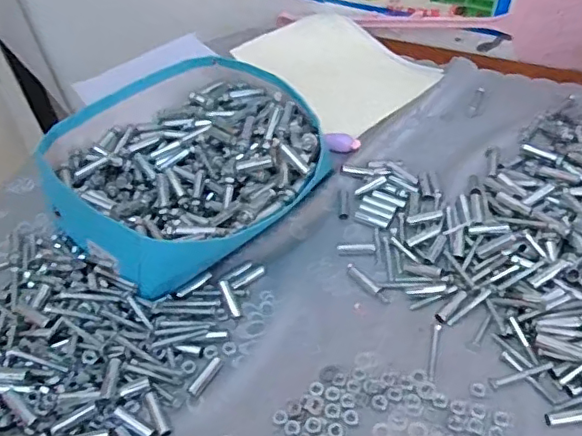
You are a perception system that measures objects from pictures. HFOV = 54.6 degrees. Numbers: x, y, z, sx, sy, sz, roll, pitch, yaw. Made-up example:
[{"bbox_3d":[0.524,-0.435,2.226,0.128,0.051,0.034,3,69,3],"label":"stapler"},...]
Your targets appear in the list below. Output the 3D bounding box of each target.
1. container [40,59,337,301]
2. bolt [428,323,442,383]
[{"bbox_3d":[-0.120,-0.062,0.635,0.277,0.081,0.283,-31,53,-21],"label":"container"},{"bbox_3d":[0.128,0.120,0.505,0.007,0.004,0.059,11,50,14],"label":"bolt"}]

